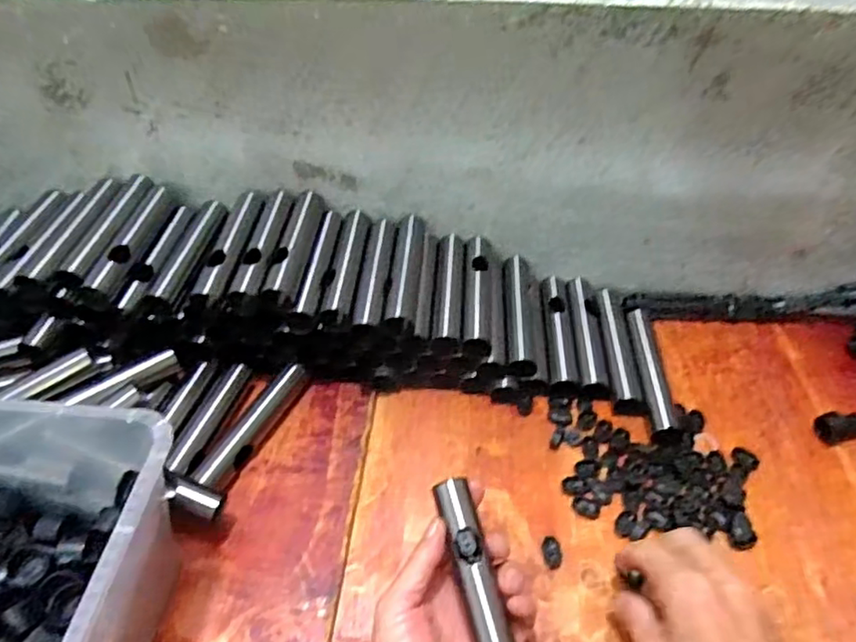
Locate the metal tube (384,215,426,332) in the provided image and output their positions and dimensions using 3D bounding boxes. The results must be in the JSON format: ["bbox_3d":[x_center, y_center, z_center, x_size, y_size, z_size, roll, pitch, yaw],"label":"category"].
[{"bbox_3d":[-0.019,-0.046,0.559,0.024,0.019,0.138,3,46,2],"label":"metal tube"}]

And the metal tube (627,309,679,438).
[{"bbox_3d":[0.203,0.046,0.565,0.023,0.022,0.141,1,46,2],"label":"metal tube"}]

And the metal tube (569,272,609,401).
[{"bbox_3d":[0.151,0.014,0.591,0.026,0.019,0.141,2,46,3],"label":"metal tube"}]

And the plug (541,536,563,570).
[{"bbox_3d":[0.093,0.171,0.458,0.015,0.008,0.021,-2,46,0],"label":"plug"}]

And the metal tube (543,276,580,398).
[{"bbox_3d":[0.126,0.013,0.597,0.026,0.023,0.141,2,46,3],"label":"metal tube"}]

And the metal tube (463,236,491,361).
[{"bbox_3d":[0.046,-0.027,0.574,0.023,0.024,0.138,3,46,2],"label":"metal tube"}]

